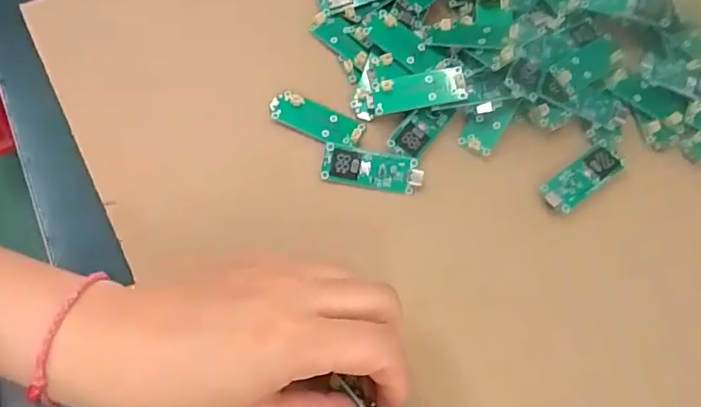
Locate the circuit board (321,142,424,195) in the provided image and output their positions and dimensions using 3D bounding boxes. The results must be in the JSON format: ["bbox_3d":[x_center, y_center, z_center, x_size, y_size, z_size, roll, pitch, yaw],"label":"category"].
[{"bbox_3d":[0.011,-0.017,0.290,0.050,0.004,0.019,11,90,-1],"label":"circuit board"}]

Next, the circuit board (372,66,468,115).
[{"bbox_3d":[0.036,-0.059,0.296,0.048,0.004,0.018,-8,83,4],"label":"circuit board"}]

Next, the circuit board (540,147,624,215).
[{"bbox_3d":[0.119,-0.012,0.292,0.046,0.004,0.018,-34,73,-16],"label":"circuit board"}]

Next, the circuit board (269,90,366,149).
[{"bbox_3d":[-0.018,-0.045,0.298,0.049,0.004,0.020,24,68,7],"label":"circuit board"}]

